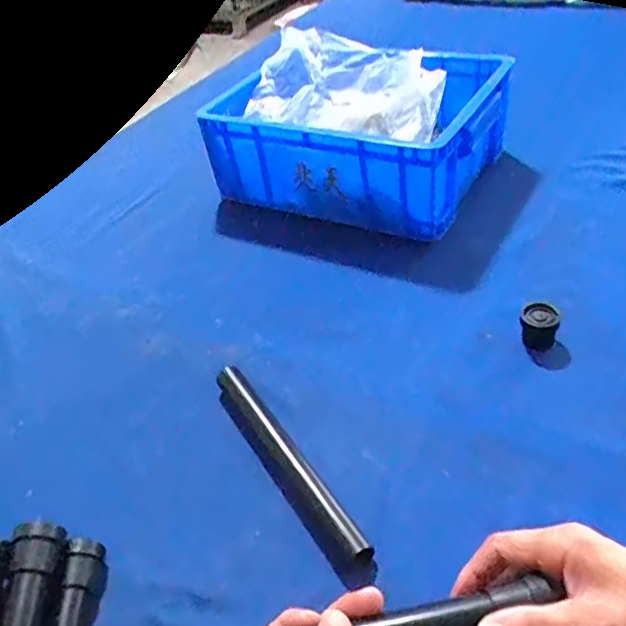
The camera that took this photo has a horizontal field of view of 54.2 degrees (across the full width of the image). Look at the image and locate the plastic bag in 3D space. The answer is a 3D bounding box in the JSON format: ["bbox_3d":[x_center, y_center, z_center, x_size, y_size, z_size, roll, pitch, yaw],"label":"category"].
[{"bbox_3d":[0.047,-0.281,0.771,0.258,0.081,0.175,27,53,35],"label":"plastic bag"}]

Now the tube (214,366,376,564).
[{"bbox_3d":[-0.022,0.118,0.510,0.021,0.024,0.223,-29,44,-20],"label":"tube"}]

